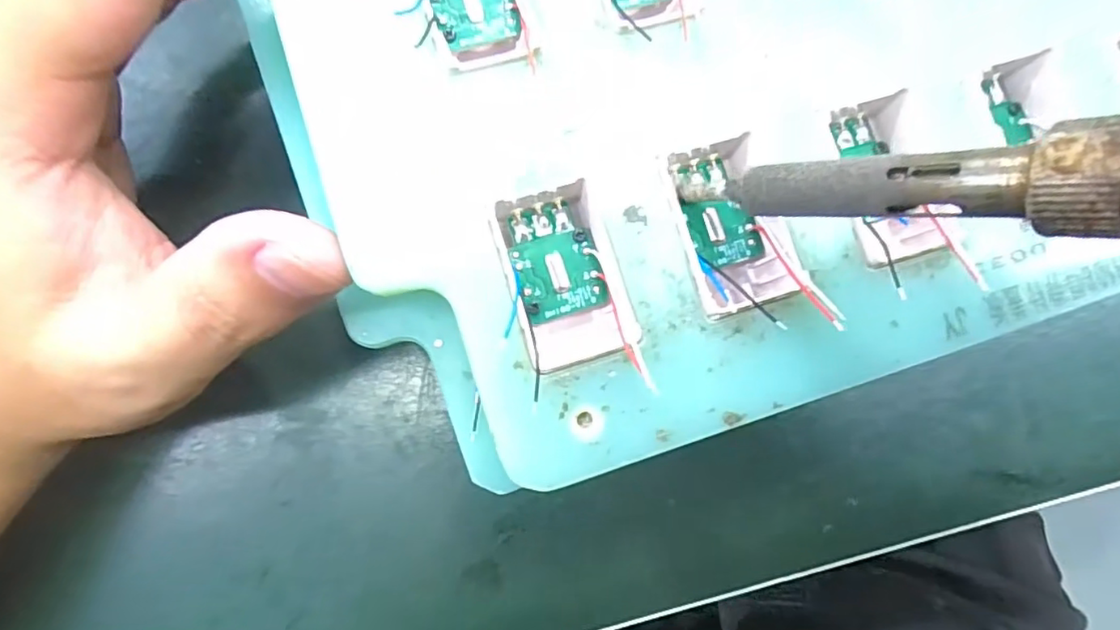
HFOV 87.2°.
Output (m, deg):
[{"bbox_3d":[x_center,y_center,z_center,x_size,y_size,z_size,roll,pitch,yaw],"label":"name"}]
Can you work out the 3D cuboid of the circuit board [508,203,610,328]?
[{"bbox_3d":[-0.001,-0.010,0.109,0.016,0.004,0.021,-18,86,-8],"label":"circuit board"}]

